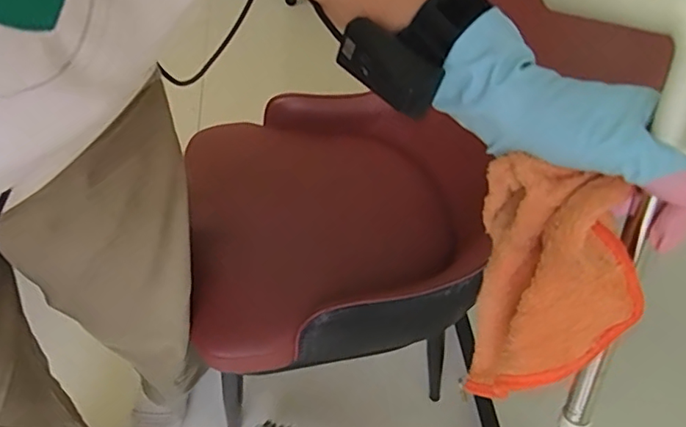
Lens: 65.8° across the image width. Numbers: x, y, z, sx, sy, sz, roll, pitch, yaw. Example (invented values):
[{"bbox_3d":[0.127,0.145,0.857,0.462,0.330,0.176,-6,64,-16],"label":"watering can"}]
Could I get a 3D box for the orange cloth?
[{"bbox_3d":[0.127,0.057,0.349,0.067,0.174,0.103,-4,50,-10],"label":"orange cloth"}]

